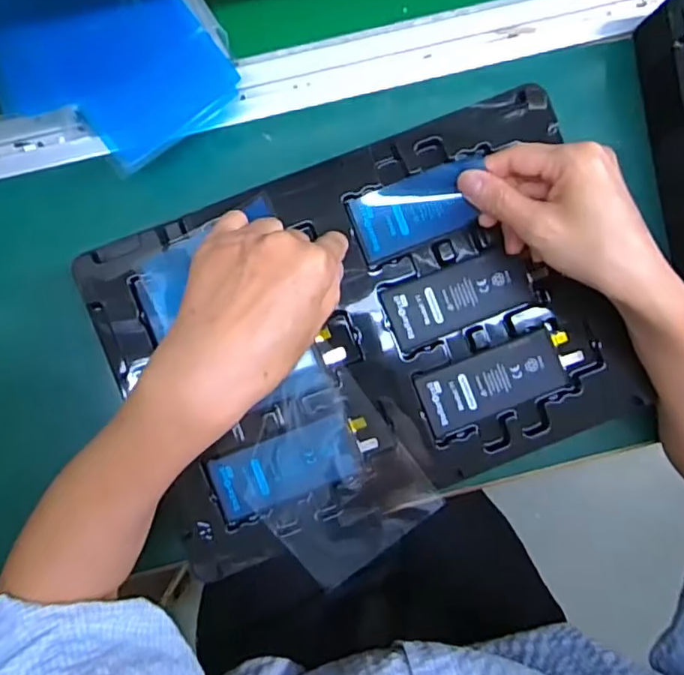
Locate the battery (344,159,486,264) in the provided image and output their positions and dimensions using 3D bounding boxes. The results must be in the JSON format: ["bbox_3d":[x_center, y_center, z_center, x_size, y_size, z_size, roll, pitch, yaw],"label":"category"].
[{"bbox_3d":[0.051,-0.085,0.390,0.085,0.007,0.043,-21,91,4],"label":"battery"}]

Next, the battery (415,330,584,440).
[{"bbox_3d":[0.107,0.030,0.401,0.108,0.005,0.043,-20,90,-2],"label":"battery"}]

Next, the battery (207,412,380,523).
[{"bbox_3d":[-0.031,0.084,0.389,0.105,0.004,0.043,-20,90,-2],"label":"battery"}]

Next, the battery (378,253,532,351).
[{"bbox_3d":[0.080,-0.027,0.398,0.098,0.004,0.041,-20,90,-2],"label":"battery"}]

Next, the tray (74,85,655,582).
[{"bbox_3d":[0.018,-0.002,0.391,0.317,0.017,0.230,-20,90,-2],"label":"tray"}]

